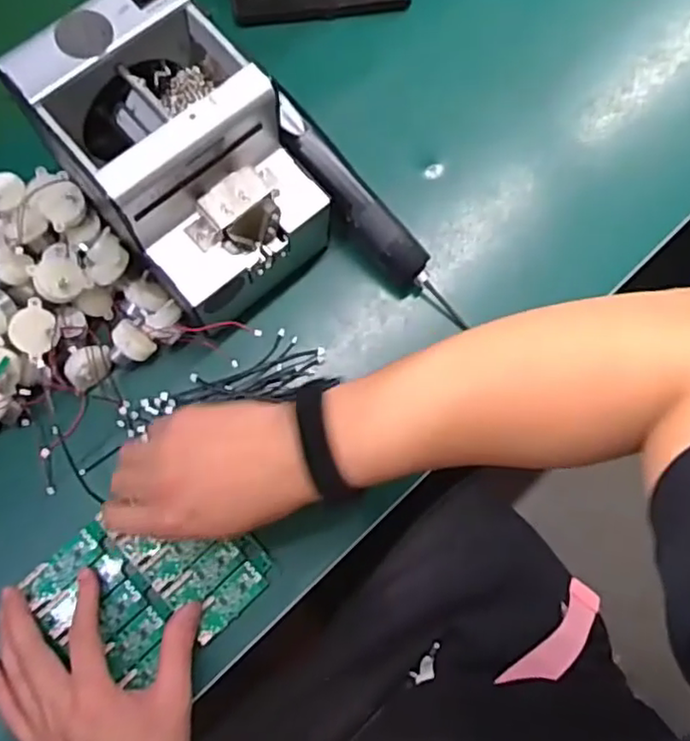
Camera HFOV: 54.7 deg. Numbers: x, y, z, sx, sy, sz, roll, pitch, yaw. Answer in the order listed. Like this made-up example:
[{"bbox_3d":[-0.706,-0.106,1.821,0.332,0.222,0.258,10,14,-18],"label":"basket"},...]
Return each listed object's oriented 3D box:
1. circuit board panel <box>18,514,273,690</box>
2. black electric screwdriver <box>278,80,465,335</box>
[{"bbox_3d":[-0.136,0.148,0.473,0.136,0.007,0.115,-40,83,-12],"label":"circuit board panel"},{"bbox_3d":[0.019,-0.119,0.521,0.037,0.029,0.223,-43,102,-11],"label":"black electric screwdriver"}]

